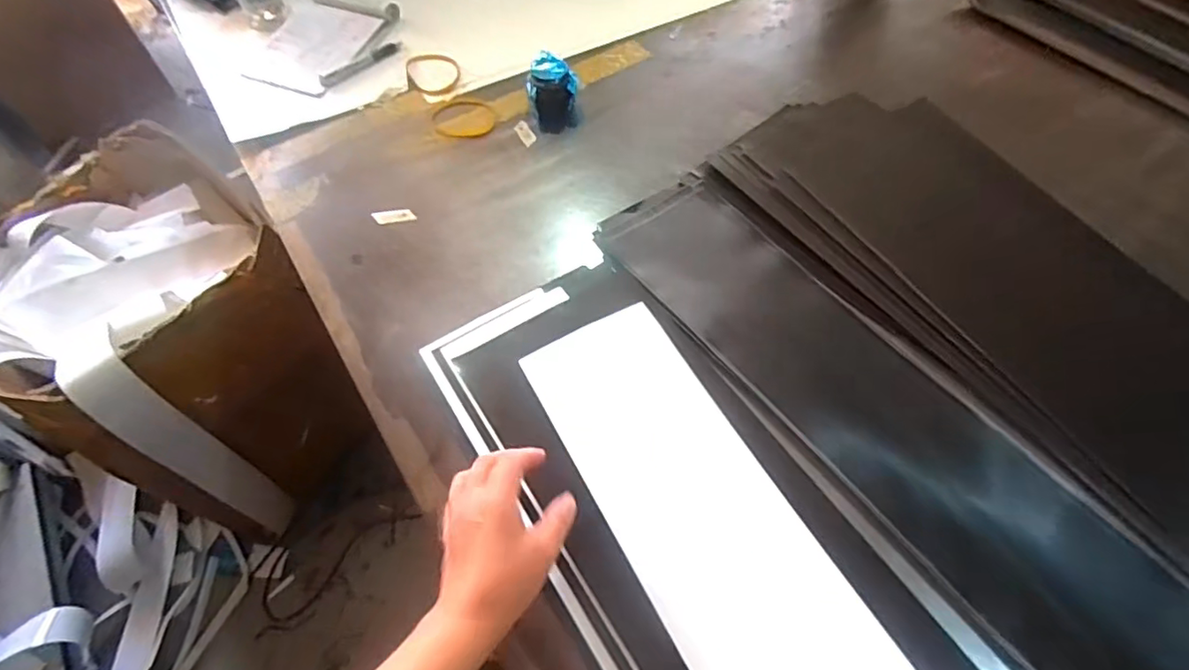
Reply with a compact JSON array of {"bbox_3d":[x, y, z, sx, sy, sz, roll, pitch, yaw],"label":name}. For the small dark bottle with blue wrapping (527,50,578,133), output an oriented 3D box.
[{"bbox_3d":[-0.053,-0.315,0.762,0.065,0.053,0.087,-9,59,-3],"label":"small dark bottle with blue wrapping"}]

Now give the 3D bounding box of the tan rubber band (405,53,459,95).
[{"bbox_3d":[-0.228,-0.372,0.833,0.073,0.010,0.088,-15,60,-7],"label":"tan rubber band"}]

